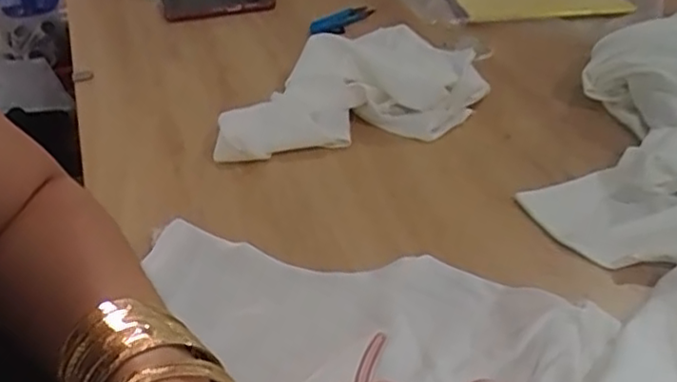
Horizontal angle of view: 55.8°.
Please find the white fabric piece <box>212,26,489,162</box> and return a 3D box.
[{"bbox_3d":[0.010,-0.101,0.691,0.304,0.066,0.157,-25,45,-26],"label":"white fabric piece"}]

